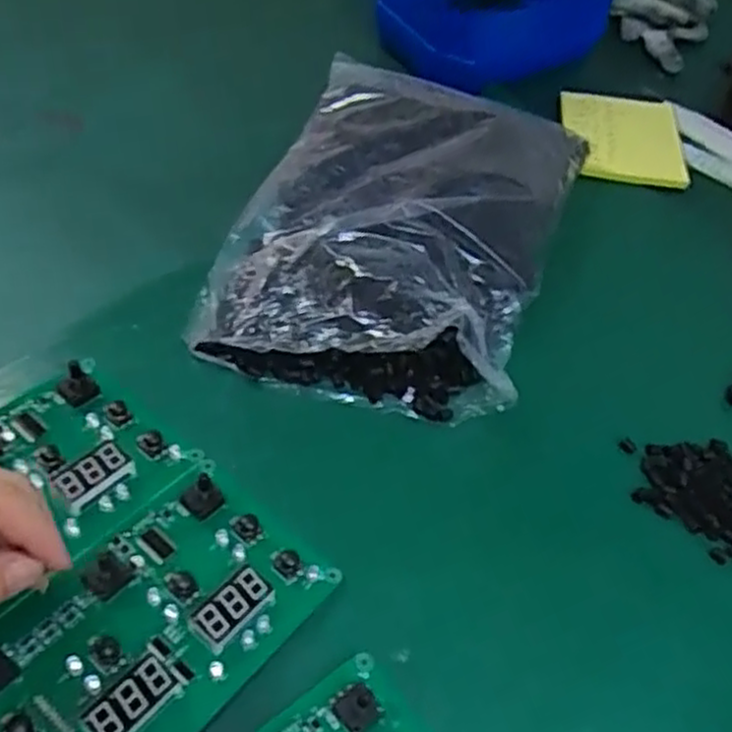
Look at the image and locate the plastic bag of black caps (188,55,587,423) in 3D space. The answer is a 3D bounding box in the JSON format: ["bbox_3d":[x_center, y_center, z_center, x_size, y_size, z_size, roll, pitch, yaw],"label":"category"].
[{"bbox_3d":[0.023,-0.098,0.511,0.202,0.058,0.277,18,53,9],"label":"plastic bag of black caps"}]

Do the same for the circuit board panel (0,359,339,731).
[{"bbox_3d":[-0.139,0.095,0.364,0.192,0.026,0.157,34,57,20],"label":"circuit board panel"}]

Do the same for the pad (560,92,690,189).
[{"bbox_3d":[0.214,-0.195,0.632,0.097,0.014,0.122,7,52,0],"label":"pad"}]

